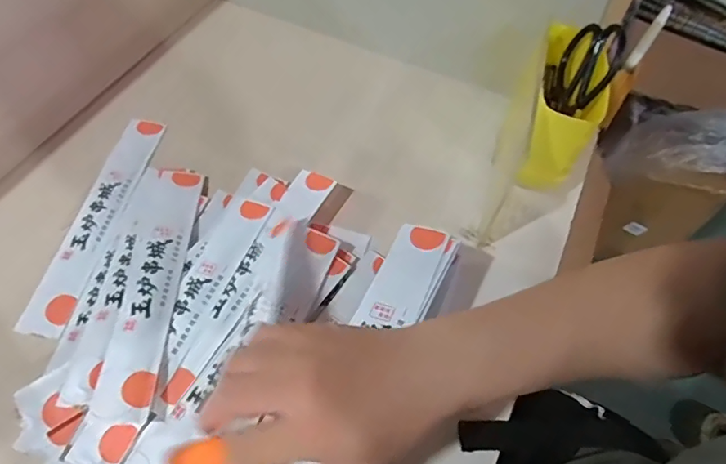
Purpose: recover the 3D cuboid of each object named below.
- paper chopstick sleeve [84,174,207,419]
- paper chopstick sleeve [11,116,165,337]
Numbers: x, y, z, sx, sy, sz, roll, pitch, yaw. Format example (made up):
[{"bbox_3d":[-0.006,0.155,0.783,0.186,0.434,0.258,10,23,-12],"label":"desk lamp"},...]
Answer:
[{"bbox_3d":[-0.203,0.040,0.497,0.051,0.008,0.277,3,49,-7],"label":"paper chopstick sleeve"},{"bbox_3d":[-0.291,-0.020,0.567,0.054,0.009,0.282,4,57,6],"label":"paper chopstick sleeve"}]

